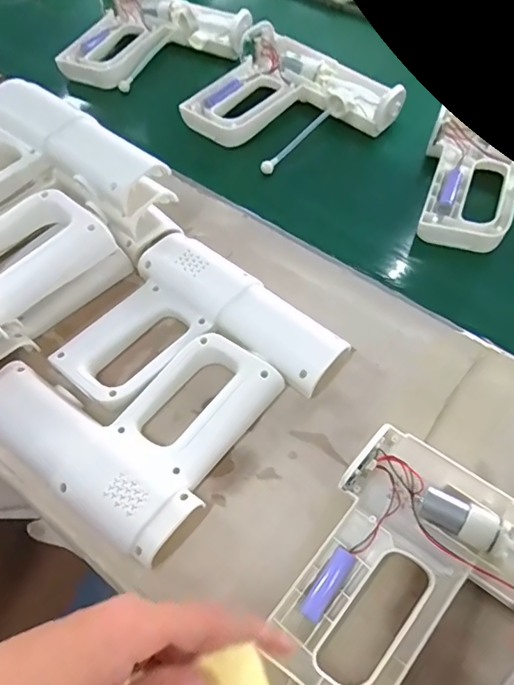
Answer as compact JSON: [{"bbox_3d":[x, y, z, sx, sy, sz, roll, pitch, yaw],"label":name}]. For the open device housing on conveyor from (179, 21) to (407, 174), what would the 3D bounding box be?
[{"bbox_3d":[0.036,-0.285,0.596,0.216,0.047,0.184,37,69,20],"label":"open device housing on conveyor"}]

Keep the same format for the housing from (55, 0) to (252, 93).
[{"bbox_3d":[-0.131,-0.408,0.655,0.210,0.040,0.172,20,64,13],"label":"housing"}]

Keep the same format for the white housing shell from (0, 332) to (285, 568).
[{"bbox_3d":[-0.108,0.050,0.418,0.200,0.029,0.176,30,67,17],"label":"white housing shell"}]

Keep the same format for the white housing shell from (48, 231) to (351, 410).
[{"bbox_3d":[-0.054,0.006,0.432,0.200,0.031,0.174,37,69,20],"label":"white housing shell"}]

